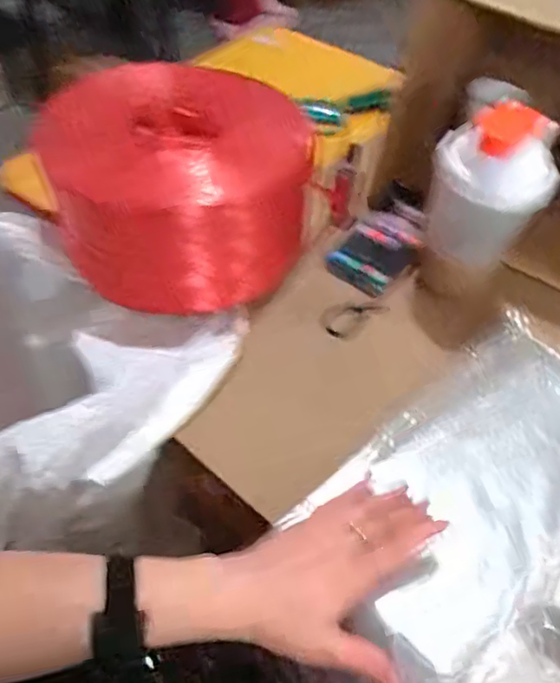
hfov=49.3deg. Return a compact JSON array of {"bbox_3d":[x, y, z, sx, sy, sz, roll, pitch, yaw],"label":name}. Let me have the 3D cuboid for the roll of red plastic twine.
[{"bbox_3d":[-0.076,-0.142,0.606,0.197,0.135,0.223,25,52,15],"label":"roll of red plastic twine"}]

